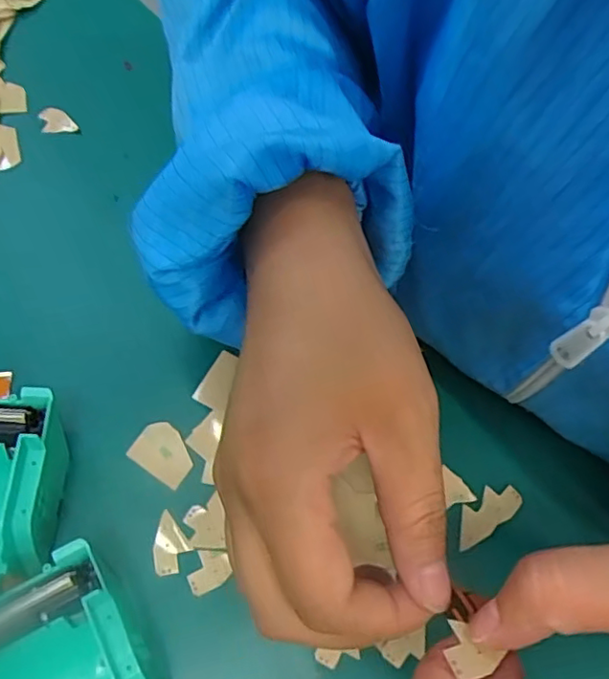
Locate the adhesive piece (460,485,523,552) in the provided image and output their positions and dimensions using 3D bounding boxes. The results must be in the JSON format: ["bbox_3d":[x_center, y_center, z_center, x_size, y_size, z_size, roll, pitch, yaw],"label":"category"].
[{"bbox_3d":[0.085,0.082,0.278,0.038,0.004,0.016,-32,73,-14],"label":"adhesive piece"}]

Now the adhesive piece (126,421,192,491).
[{"bbox_3d":[-0.066,0.053,0.280,0.029,0.004,0.023,35,70,11],"label":"adhesive piece"}]

